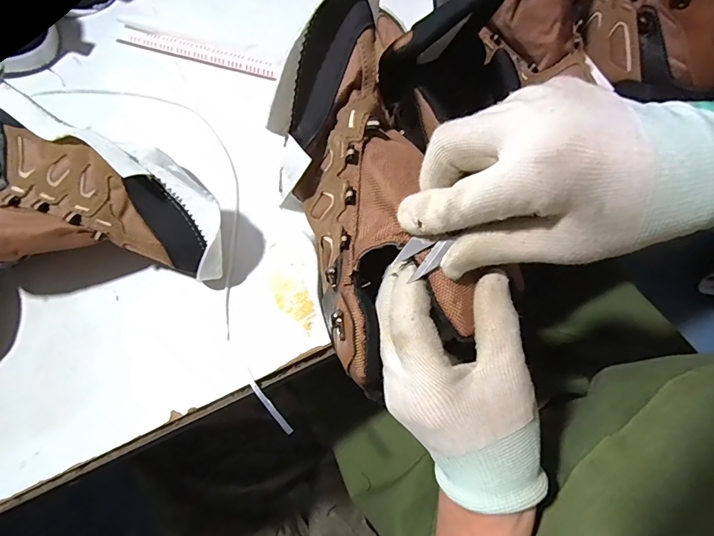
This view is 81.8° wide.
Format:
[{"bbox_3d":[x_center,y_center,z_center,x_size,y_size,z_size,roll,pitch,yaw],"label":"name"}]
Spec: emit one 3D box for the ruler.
[{"bbox_3d":[-0.187,-0.252,0.480,0.209,0.004,0.025,18,78,10],"label":"ruler"}]

